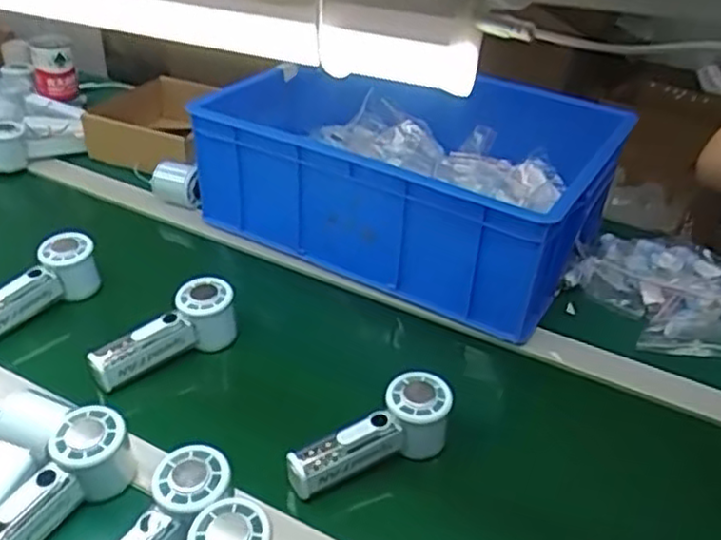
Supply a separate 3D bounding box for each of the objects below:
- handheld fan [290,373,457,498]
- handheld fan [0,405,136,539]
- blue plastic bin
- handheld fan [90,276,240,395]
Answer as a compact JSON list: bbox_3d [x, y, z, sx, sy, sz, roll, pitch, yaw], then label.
[{"bbox_3d":[0.010,0.153,0.625,0.153,0.061,0.046,-26,42,-17],"label":"handheld fan"},{"bbox_3d":[-0.248,0.176,0.548,0.051,0.069,0.154,23,39,27],"label":"handheld fan"},{"bbox_3d":[0.049,-0.138,0.938,0.506,0.175,0.351,18,37,22],"label":"blue plastic bin"},{"bbox_3d":[-0.200,0.064,0.716,0.147,0.069,0.041,-22,41,-32],"label":"handheld fan"}]

